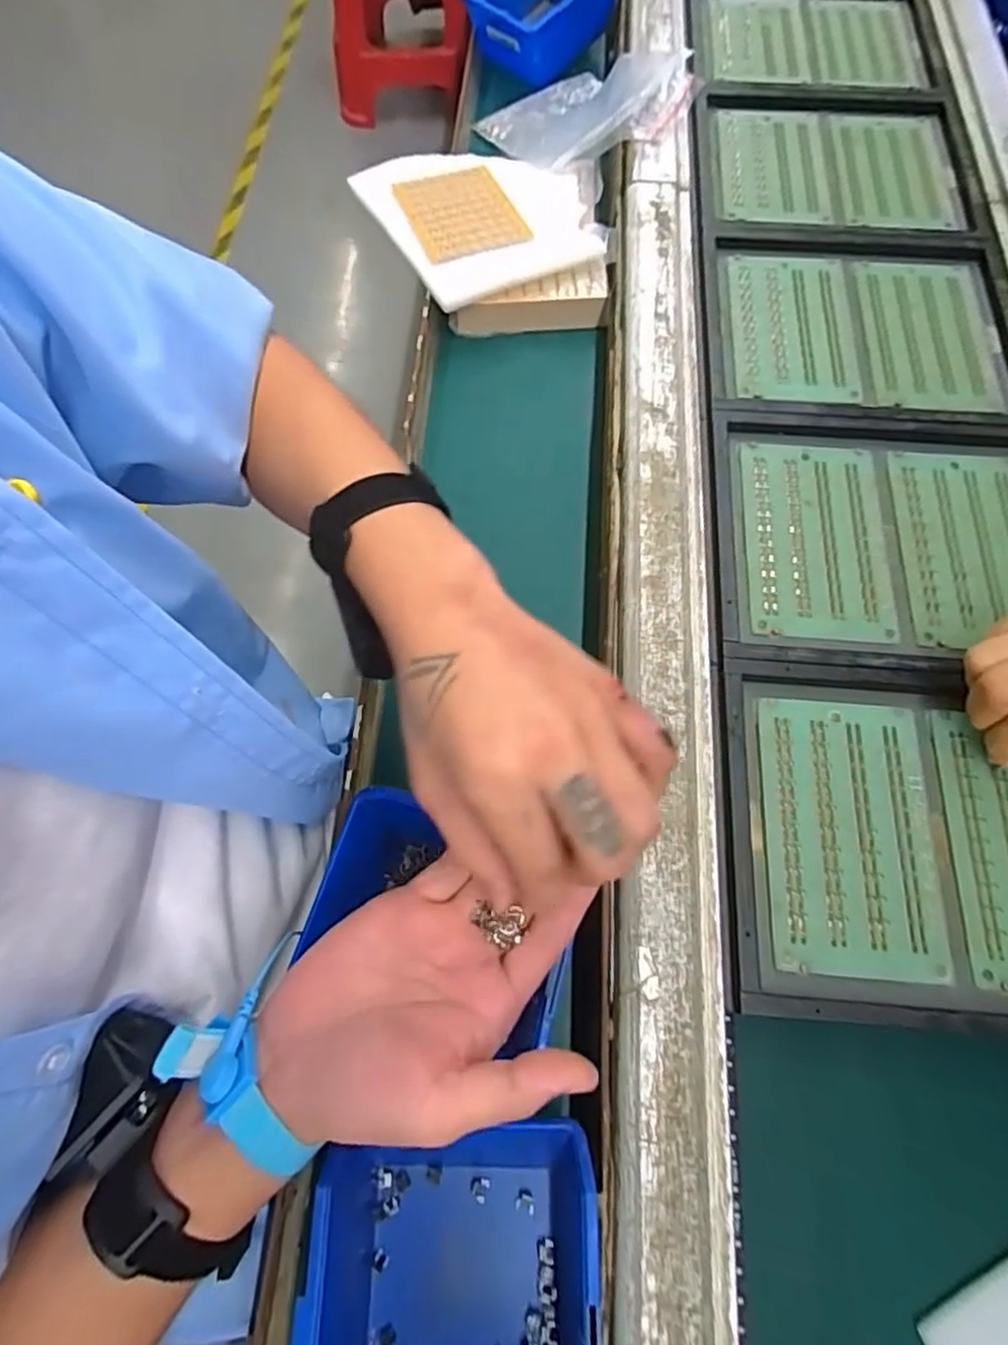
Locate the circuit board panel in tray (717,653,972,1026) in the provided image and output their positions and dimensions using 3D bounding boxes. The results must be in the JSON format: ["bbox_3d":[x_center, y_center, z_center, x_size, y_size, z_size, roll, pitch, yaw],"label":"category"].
[{"bbox_3d":[0.172,0.082,0.344,0.111,0.009,0.174,4,69,2],"label":"circuit board panel in tray"}]

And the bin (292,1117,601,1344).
[{"bbox_3d":[-0.022,0.275,0.297,0.123,0.066,0.130,0,68,1],"label":"bin"}]

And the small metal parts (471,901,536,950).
[{"bbox_3d":[0.000,0.113,0.300,0.025,0.004,0.017,5,69,2],"label":"small metal parts"}]

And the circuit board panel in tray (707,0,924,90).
[{"bbox_3d":[0.282,-0.569,0.611,0.189,0.020,0.148,1,69,1],"label":"circuit board panel in tray"}]

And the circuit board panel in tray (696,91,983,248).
[{"bbox_3d":[0.265,-0.410,0.544,0.211,0.013,0.181,3,69,2],"label":"circuit board panel in tray"}]

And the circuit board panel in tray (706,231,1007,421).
[{"bbox_3d":[0.253,-0.250,0.480,0.205,0.009,0.171,3,69,1],"label":"circuit board panel in tray"}]

